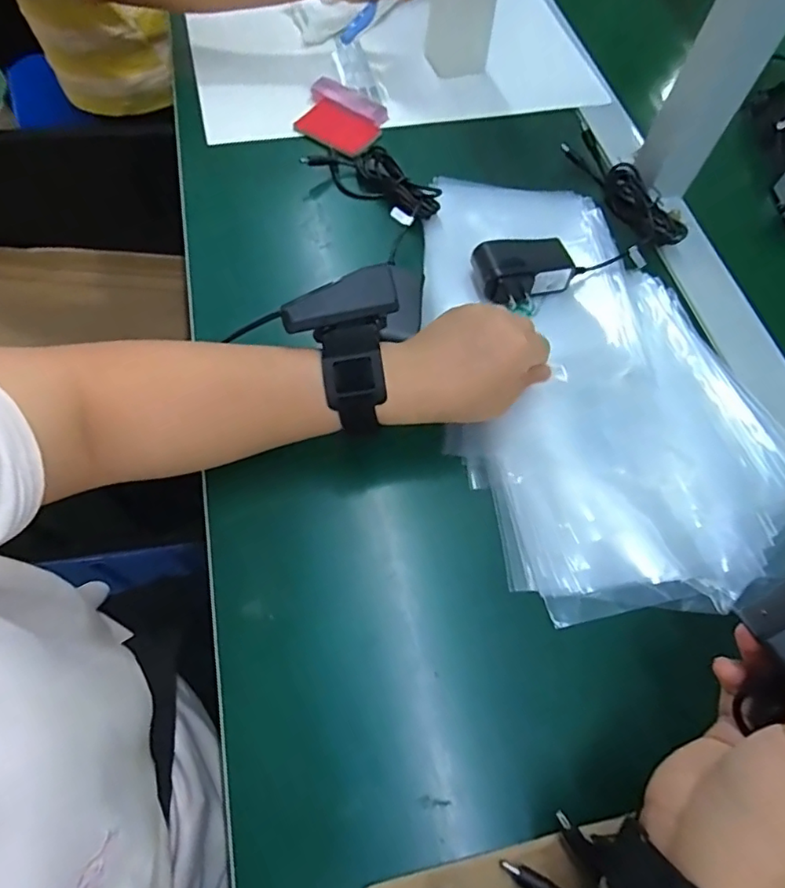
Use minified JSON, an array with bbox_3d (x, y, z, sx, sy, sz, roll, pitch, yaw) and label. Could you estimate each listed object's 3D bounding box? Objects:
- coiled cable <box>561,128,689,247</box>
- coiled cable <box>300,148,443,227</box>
[{"bbox_3d":[0.211,-0.231,0.492,0.039,0.025,0.134,-27,68,-16],"label":"coiled cable"},{"bbox_3d":[-0.016,-0.232,0.481,0.054,0.023,0.124,-41,73,-21],"label":"coiled cable"}]

